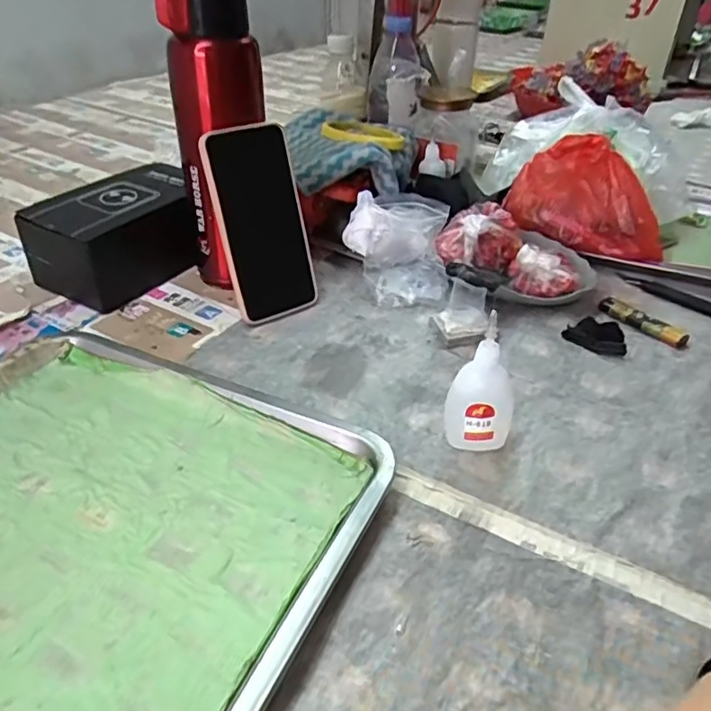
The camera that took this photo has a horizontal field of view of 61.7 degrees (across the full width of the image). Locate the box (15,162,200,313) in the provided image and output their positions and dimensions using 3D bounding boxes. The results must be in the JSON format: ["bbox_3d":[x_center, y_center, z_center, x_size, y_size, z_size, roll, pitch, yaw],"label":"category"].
[{"bbox_3d":[-0.224,-0.119,0.587,0.097,0.078,0.157,24,42,27],"label":"box"}]

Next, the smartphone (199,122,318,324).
[{"bbox_3d":[-0.080,-0.114,0.520,0.075,0.162,0.014,-19,24,-21],"label":"smartphone"}]

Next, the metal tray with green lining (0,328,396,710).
[{"bbox_3d":[-0.158,0.093,0.349,0.302,0.021,0.257,17,39,19],"label":"metal tray with green lining"}]

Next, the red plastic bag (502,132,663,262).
[{"bbox_3d":[0.238,-0.154,0.611,0.160,0.120,0.058,15,38,16],"label":"red plastic bag"}]

